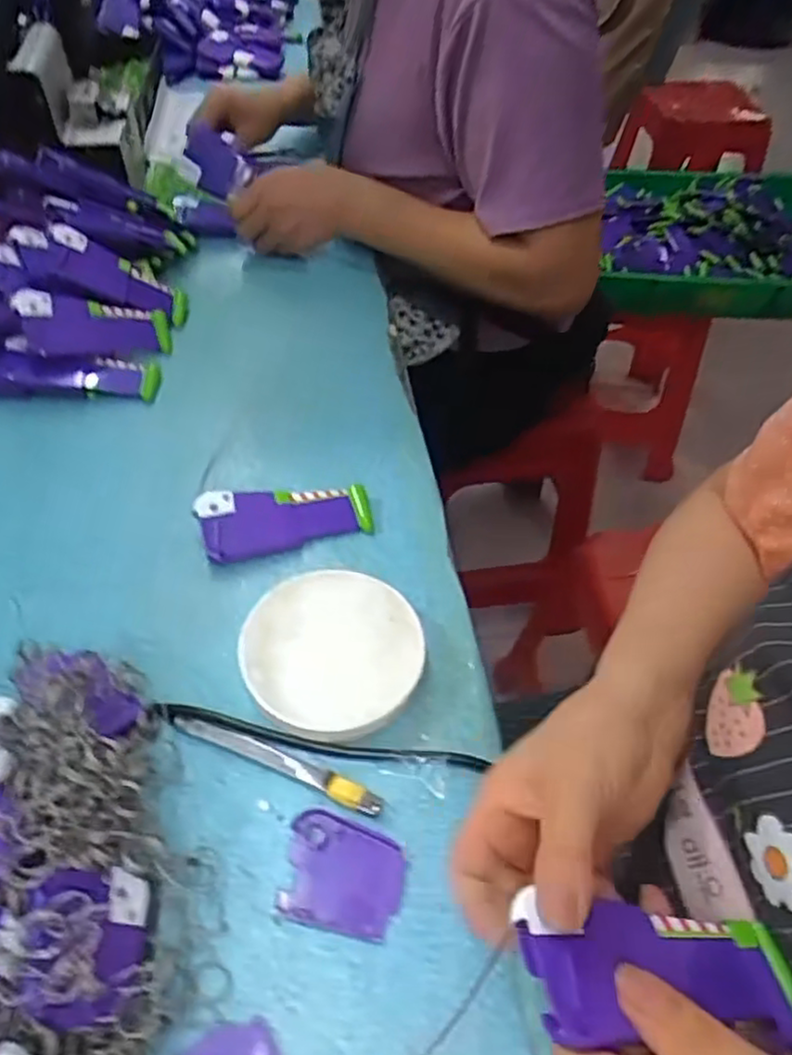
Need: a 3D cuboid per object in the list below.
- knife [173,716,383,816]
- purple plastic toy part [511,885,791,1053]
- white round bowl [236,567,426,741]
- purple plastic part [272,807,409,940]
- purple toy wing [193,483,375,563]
[{"bbox_3d":[-0.068,0.130,0.392,0.127,0.010,0.016,18,51,10],"label":"knife"},{"bbox_3d":[0.104,0.174,0.275,0.119,0.019,0.046,14,48,-19],"label":"purple plastic toy part"},{"bbox_3d":[-0.039,0.075,0.423,0.103,0.029,0.105,2,50,-3],"label":"white round bowl"},{"bbox_3d":[-0.027,0.178,0.361,0.060,0.007,0.051,12,51,5],"label":"purple plastic part"},{"bbox_3d":[-0.077,-0.009,0.494,0.117,0.022,0.046,-13,53,-15],"label":"purple toy wing"}]

